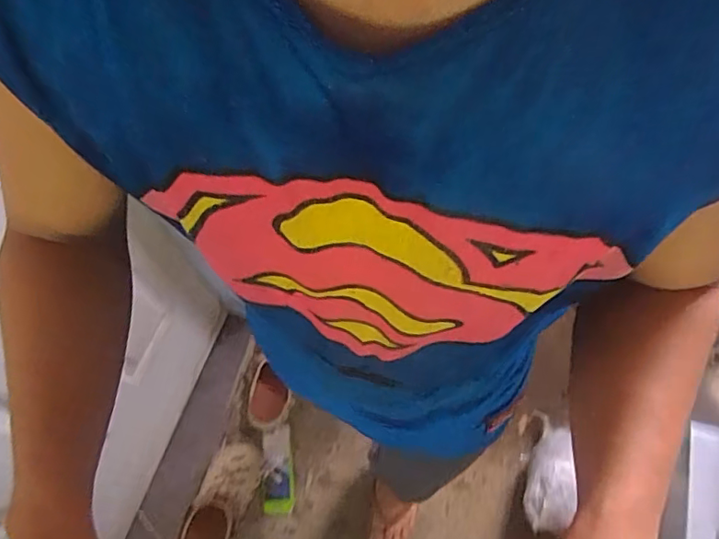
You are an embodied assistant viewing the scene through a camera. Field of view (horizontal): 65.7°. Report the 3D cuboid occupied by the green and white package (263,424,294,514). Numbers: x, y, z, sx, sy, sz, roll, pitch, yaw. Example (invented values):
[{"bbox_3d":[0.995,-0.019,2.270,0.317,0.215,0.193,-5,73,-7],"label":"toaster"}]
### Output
[{"bbox_3d":[-0.205,0.500,1.396,0.075,0.011,0.204,-5,69,1],"label":"green and white package"}]

